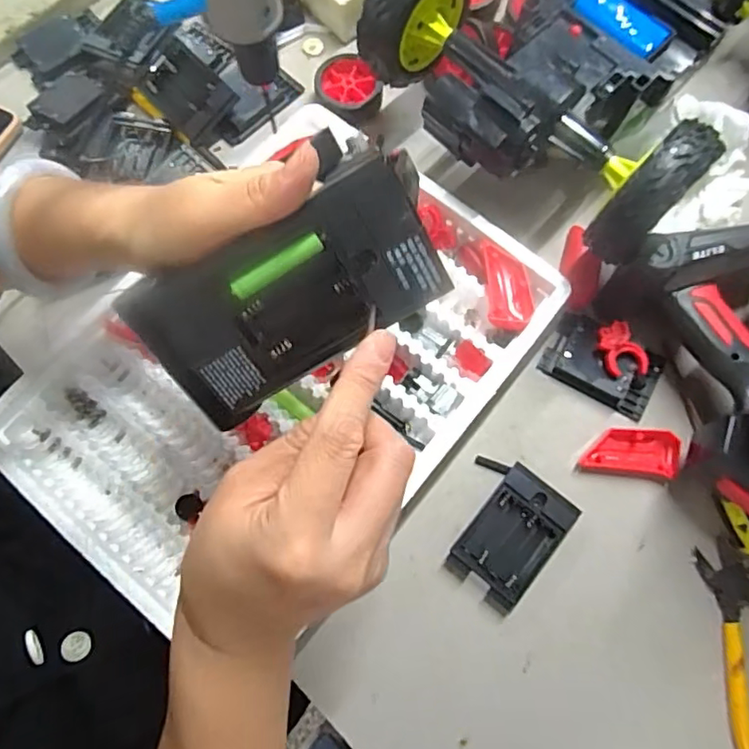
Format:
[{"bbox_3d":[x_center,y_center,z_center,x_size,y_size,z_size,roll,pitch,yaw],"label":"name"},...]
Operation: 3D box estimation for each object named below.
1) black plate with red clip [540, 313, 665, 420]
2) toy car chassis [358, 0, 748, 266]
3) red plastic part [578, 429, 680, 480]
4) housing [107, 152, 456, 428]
[{"bbox_3d":[0.170,-0.009,0.409,0.081,0.027,0.052,30,77,9],"label":"black plate with red clip"},{"bbox_3d":[0.193,-0.267,0.399,0.238,0.082,0.342,42,79,12],"label":"toy car chassis"},{"bbox_3d":[0.179,0.054,0.396,0.064,0.014,0.031,6,74,3],"label":"red plastic part"},{"bbox_3d":[-0.035,-0.036,0.251,0.130,0.017,0.071,-29,116,6],"label":"housing"}]

